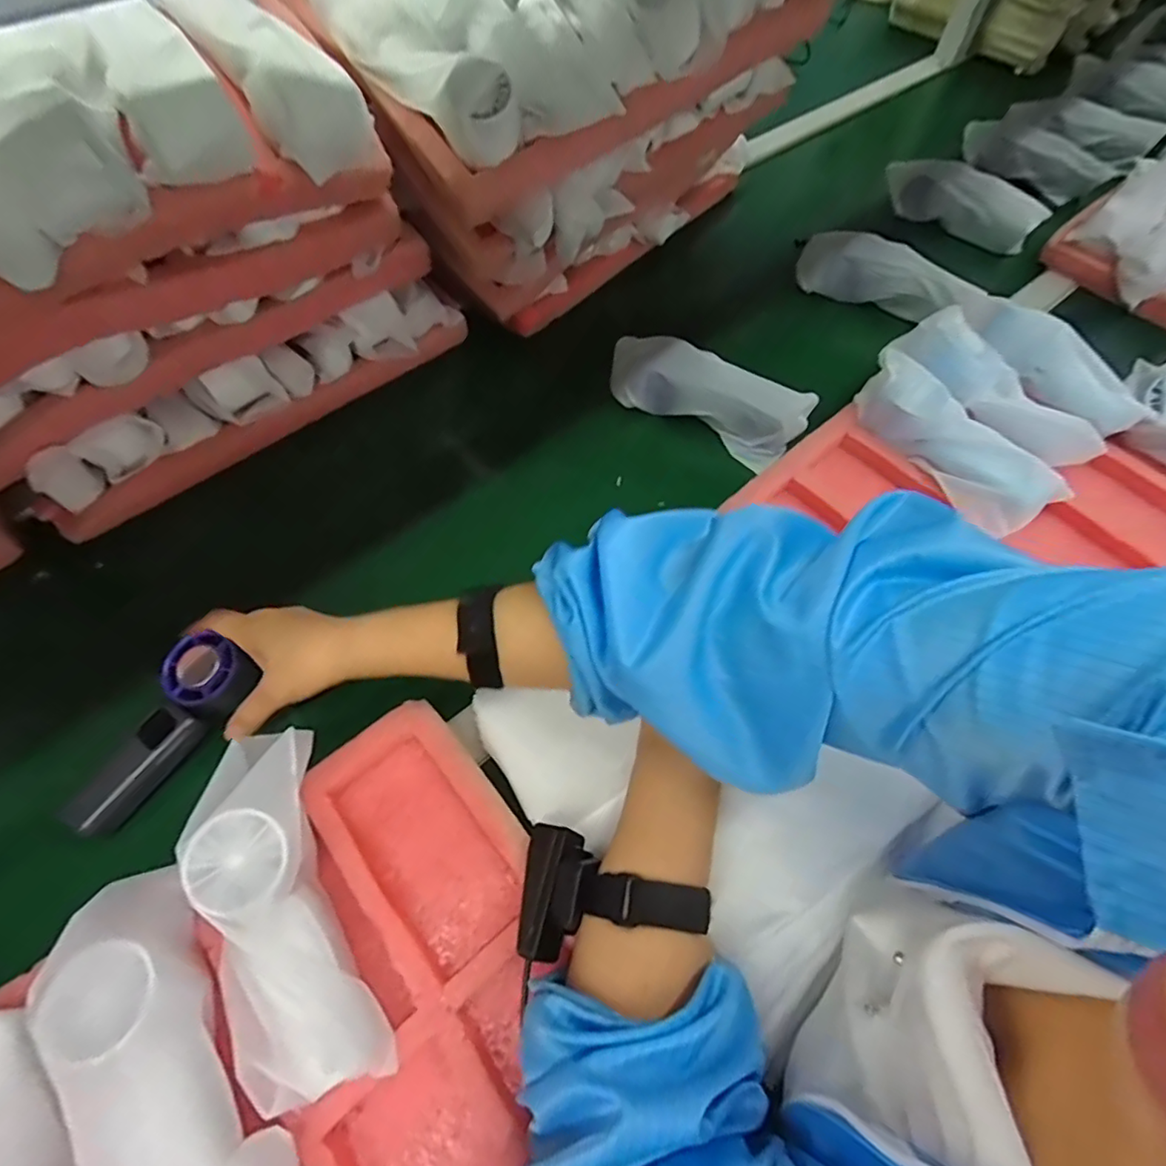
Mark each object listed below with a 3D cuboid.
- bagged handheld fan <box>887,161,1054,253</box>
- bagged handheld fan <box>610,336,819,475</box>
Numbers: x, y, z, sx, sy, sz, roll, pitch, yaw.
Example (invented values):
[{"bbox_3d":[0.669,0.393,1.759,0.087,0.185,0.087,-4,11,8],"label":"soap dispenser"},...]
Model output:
[{"bbox_3d":[0.490,-0.494,0.752,0.196,0.061,0.049,30,65,15],"label":"bagged handheld fan"},{"bbox_3d":[0.122,-0.184,0.574,0.193,0.061,0.062,24,63,12],"label":"bagged handheld fan"}]

